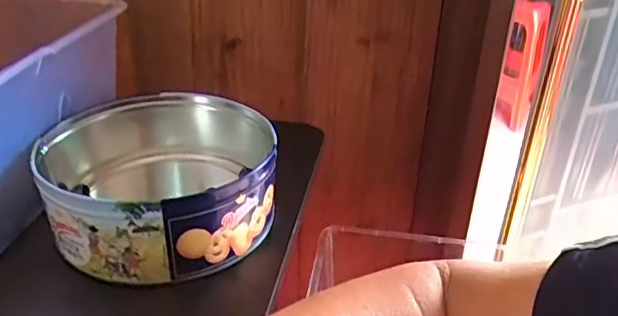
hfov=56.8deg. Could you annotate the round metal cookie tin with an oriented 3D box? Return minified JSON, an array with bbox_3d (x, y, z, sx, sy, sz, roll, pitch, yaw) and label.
[{"bbox_3d":[-0.123,0.020,0.486,0.183,0.091,0.171,1,30,-1],"label":"round metal cookie tin"}]

